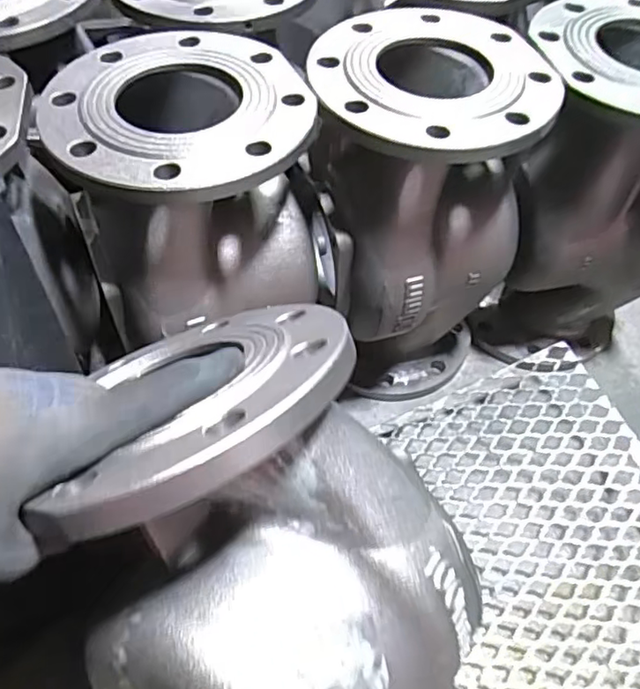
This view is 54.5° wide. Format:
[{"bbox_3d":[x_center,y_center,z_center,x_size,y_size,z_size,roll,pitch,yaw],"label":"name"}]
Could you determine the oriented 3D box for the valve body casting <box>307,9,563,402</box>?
[{"bbox_3d":[0.092,-0.118,0.656,0.205,0.357,0.226,2,54,0],"label":"valve body casting"}]

